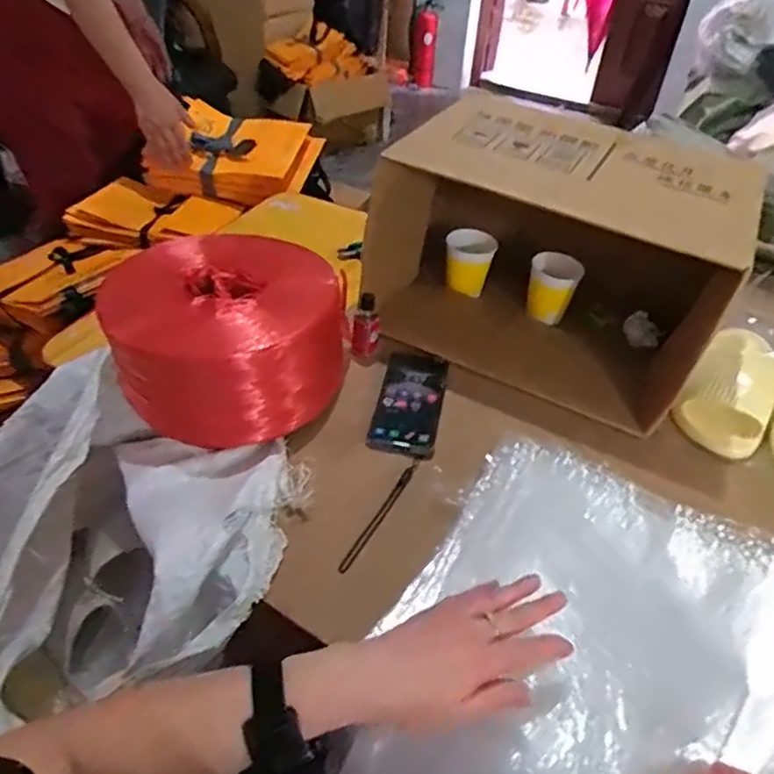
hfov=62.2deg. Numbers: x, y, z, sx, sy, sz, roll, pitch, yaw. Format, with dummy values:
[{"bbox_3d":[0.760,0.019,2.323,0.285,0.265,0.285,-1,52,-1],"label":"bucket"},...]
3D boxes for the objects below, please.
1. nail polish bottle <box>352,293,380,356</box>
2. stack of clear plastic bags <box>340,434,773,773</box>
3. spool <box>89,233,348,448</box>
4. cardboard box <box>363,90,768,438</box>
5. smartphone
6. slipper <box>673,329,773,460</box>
[{"bbox_3d":[-0.026,-0.078,0.805,0.034,0.077,0.020,7,12,3],"label":"nail polish bottle"},{"bbox_3d":[0.172,0.240,0.531,0.333,0.080,0.408,27,46,23],"label":"stack of clear plastic bags"},{"bbox_3d":[-0.180,-0.059,0.714,0.224,0.137,0.217,3,41,-2],"label":"spool"},{"bbox_3d":[0.217,-0.167,0.814,0.387,0.250,0.279,25,45,21],"label":"cardboard box"},{"bbox_3d":[0.030,0.008,0.764,0.072,0.010,0.187,10,42,6],"label":"smartphone"},{"bbox_3d":[0.442,-0.010,0.809,0.102,0.063,0.242,28,46,24],"label":"slipper"}]

